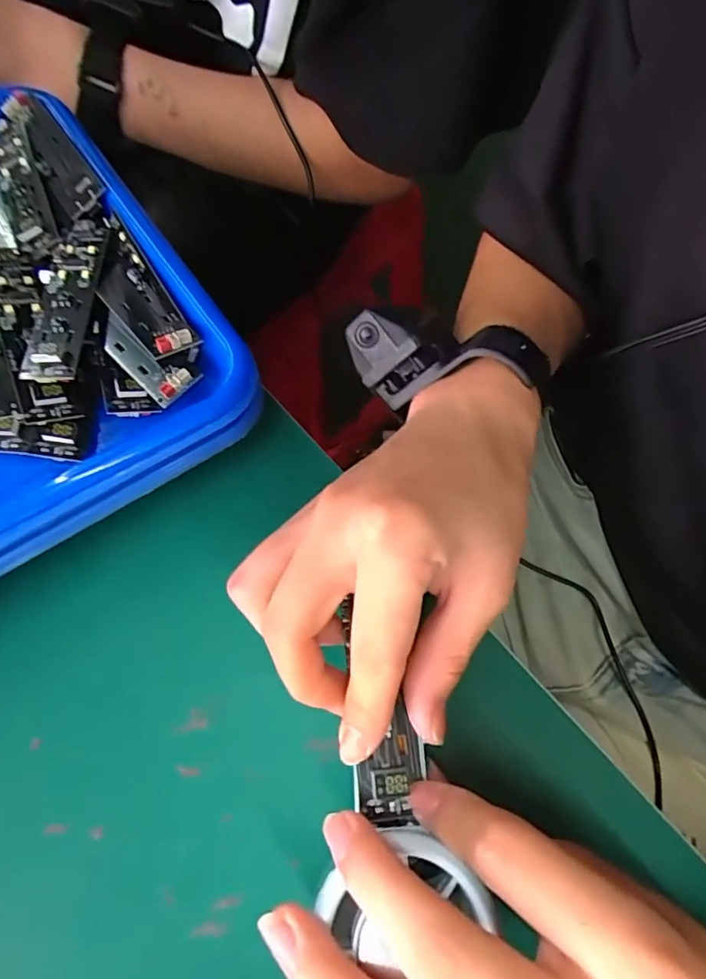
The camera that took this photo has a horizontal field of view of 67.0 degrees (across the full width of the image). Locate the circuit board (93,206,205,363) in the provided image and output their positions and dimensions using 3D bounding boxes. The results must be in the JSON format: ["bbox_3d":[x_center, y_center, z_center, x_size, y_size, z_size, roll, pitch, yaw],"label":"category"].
[{"bbox_3d":[-0.104,-0.096,0.249,0.027,0.013,0.093,-32,74,-12],"label":"circuit board"}]

